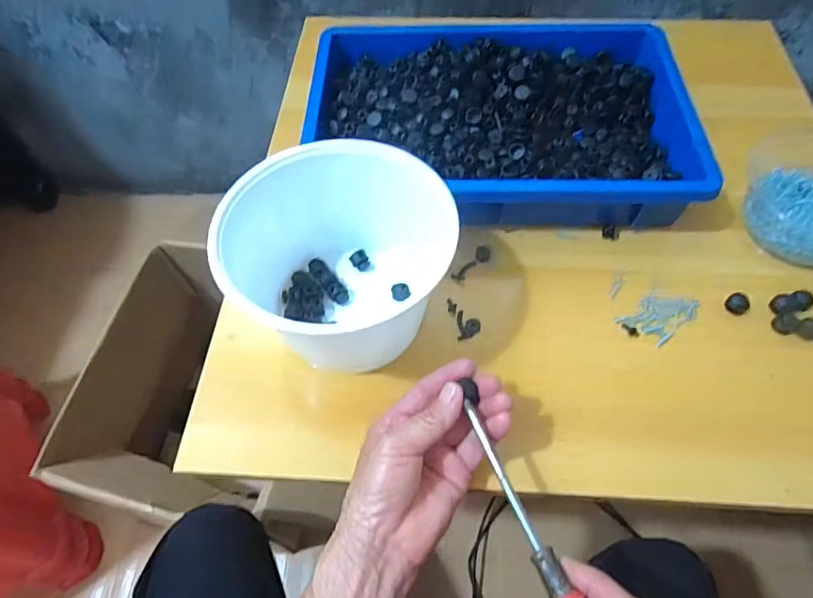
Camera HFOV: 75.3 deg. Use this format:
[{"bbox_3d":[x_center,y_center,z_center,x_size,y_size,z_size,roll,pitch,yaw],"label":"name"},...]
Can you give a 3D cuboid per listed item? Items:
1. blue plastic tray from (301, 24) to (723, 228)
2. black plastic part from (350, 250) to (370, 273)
[{"bbox_3d":[0.089,-0.194,0.537,0.368,0.053,0.271,0,58,0],"label":"blue plastic tray"},{"bbox_3d":[-0.042,-0.034,0.472,0.015,0.012,0.017,-24,61,-14],"label":"black plastic part"}]

